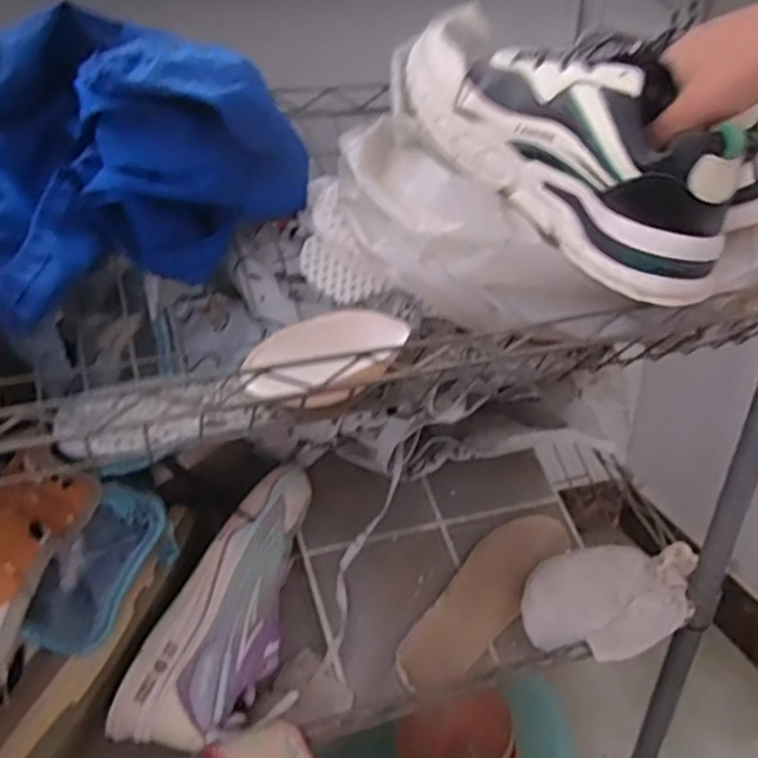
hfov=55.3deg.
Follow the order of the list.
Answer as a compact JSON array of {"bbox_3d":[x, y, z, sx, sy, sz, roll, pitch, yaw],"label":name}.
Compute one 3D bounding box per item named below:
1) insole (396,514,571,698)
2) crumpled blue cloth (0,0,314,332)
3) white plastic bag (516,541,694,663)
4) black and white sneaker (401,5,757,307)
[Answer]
[{"bbox_3d":[0.105,0.210,0.706,0.067,0.012,0.242,47,55,6],"label":"insole"},{"bbox_3d":[-0.199,-0.168,0.540,0.212,0.160,0.208,-17,32,-32],"label":"crumpled blue cloth"},{"bbox_3d":[0.224,0.208,0.690,0.171,0.052,0.102,-9,28,-19],"label":"white plastic bag"},{"bbox_3d":[0.125,-0.171,0.486,0.088,0.104,0.269,-24,58,-40],"label":"black and white sneaker"}]

